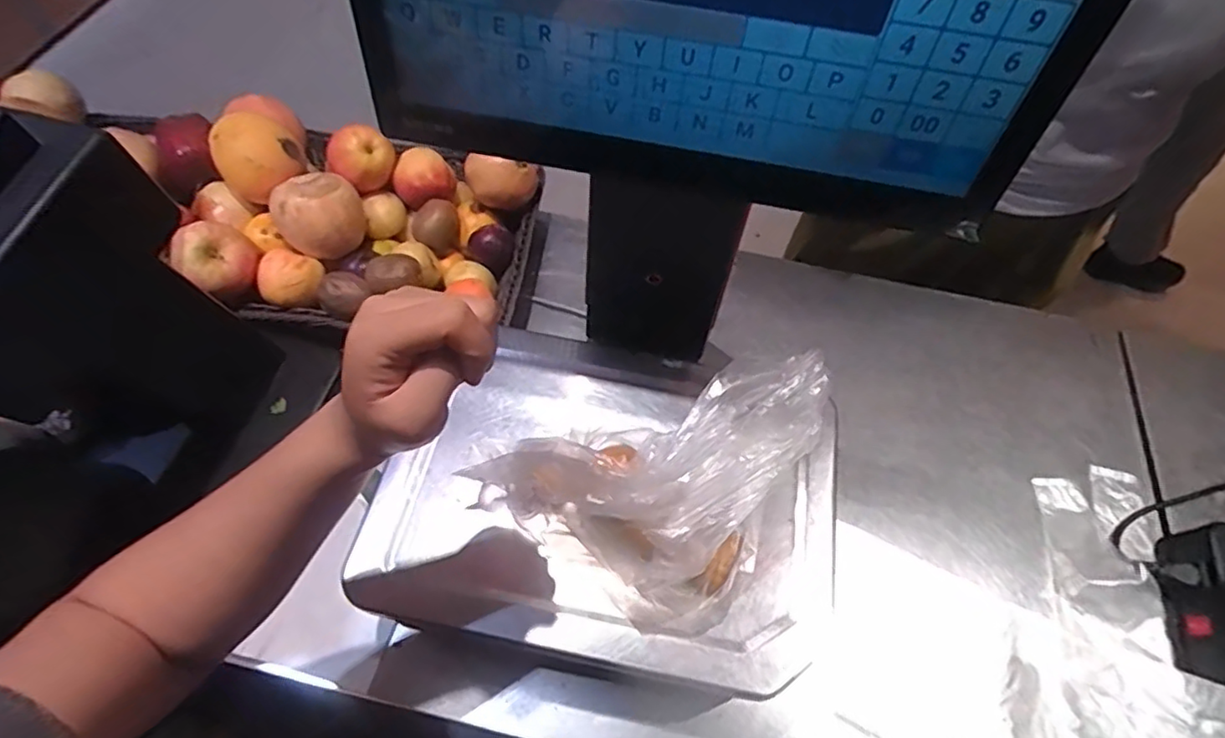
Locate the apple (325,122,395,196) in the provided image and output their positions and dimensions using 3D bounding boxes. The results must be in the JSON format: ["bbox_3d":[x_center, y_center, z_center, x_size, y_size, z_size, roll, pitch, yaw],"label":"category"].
[{"bbox_3d":[-0.299,-0.251,0.734,0.069,0.057,0.061,-39,69,-22],"label":"apple"}]

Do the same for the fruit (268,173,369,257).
[{"bbox_3d":[-0.328,-0.173,0.701,0.093,0.073,0.079,-30,66,-19],"label":"fruit"}]

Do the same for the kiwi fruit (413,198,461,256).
[{"bbox_3d":[-0.213,-0.171,0.754,0.054,0.044,0.051,-8,61,-8],"label":"kiwi fruit"}]

